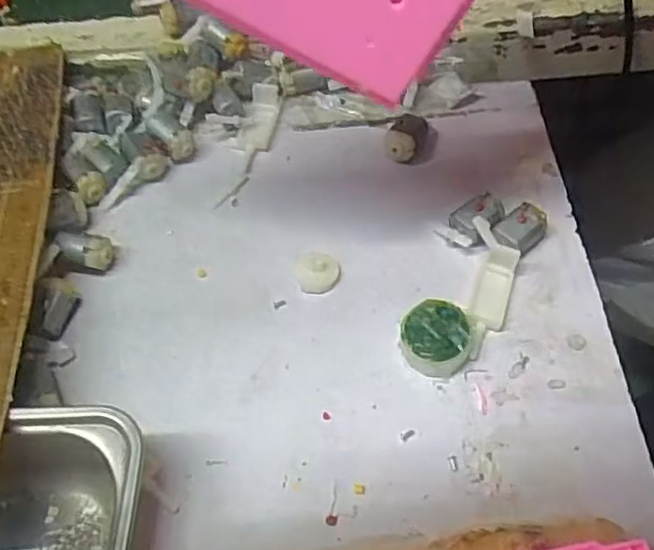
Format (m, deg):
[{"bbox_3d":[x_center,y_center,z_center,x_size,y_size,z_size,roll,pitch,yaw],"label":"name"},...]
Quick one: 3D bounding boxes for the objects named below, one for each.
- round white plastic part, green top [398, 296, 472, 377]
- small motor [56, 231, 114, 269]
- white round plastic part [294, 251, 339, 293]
[{"bbox_3d":[0.051,0.030,0.315,0.033,0.016,0.032,2,56,4],"label":"round white plastic part, green top"},{"bbox_3d":[-0.125,-0.012,0.345,0.024,0.021,0.016,18,59,14],"label":"small motor"},{"bbox_3d":[-0.006,-0.003,0.344,0.022,0.006,0.025,-9,56,-4],"label":"white round plastic part"}]

